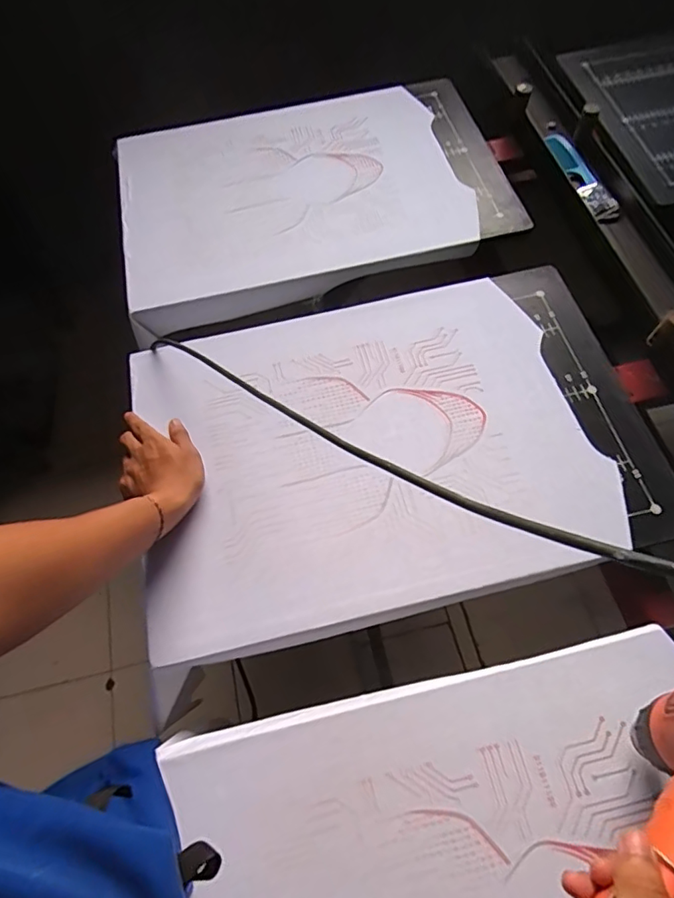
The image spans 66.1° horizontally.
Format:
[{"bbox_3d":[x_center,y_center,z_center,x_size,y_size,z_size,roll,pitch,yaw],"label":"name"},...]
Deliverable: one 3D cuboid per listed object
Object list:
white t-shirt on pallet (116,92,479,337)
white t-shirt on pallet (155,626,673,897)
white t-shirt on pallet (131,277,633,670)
[{"bbox_3d":[-0.083,-0.417,0.837,0.510,0.050,0.419,-13,64,-4],"label":"white t-shirt on pallet"},{"bbox_3d":[0.131,0.392,0.404,0.502,0.029,0.395,-12,64,-4],"label":"white t-shirt on pallet"},{"bbox_3d":[0.025,-0.009,0.623,0.518,0.037,0.404,-12,64,-4],"label":"white t-shirt on pallet"}]

